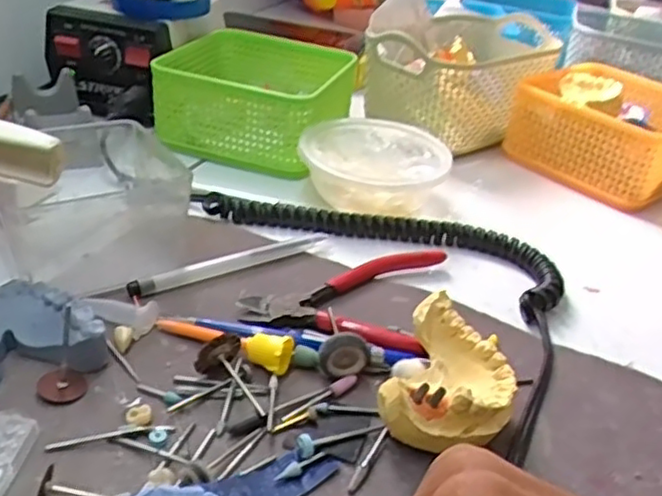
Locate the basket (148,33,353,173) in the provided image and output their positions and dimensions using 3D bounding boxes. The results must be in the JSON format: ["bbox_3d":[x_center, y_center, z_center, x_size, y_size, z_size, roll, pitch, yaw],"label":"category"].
[{"bbox_3d":[-0.058,-0.119,0.547,0.125,0.062,0.128,15,33,14],"label":"basket"}]

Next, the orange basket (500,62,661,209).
[{"bbox_3d":[0.239,-0.101,0.579,0.140,0.073,0.126,-19,40,-35],"label":"orange basket"}]

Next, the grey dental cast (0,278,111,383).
[{"bbox_3d":[-0.144,0.038,0.319,0.065,0.024,0.054,-13,37,-28],"label":"grey dental cast"}]

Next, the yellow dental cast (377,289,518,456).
[{"bbox_3d":[0.054,0.062,0.307,0.052,0.040,0.066,17,34,16],"label":"yellow dental cast"}]

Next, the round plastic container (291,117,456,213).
[{"bbox_3d":[0.029,-0.056,0.487,0.099,0.041,0.099,5,32,-3],"label":"round plastic container"}]

